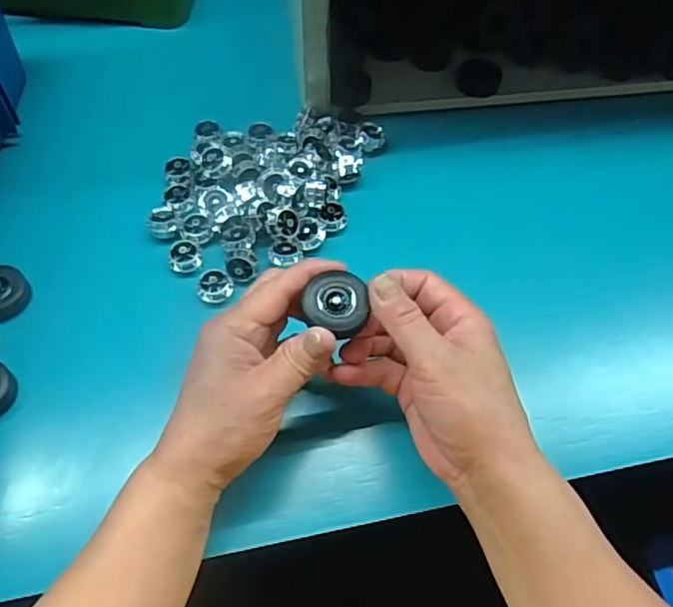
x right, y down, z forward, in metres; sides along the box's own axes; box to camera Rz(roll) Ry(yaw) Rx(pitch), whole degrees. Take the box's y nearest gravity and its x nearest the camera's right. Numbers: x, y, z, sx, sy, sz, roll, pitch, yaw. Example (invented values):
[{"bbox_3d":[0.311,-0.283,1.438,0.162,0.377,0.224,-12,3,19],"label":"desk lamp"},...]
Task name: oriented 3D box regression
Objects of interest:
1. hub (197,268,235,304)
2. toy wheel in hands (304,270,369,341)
[{"bbox_3d":[-0.086,-0.012,0.417,0.024,0.010,0.022,1,63,-3],"label":"hub"},{"bbox_3d":[0.002,0.000,0.329,0.033,0.010,0.036,1,63,-3],"label":"toy wheel in hands"}]

